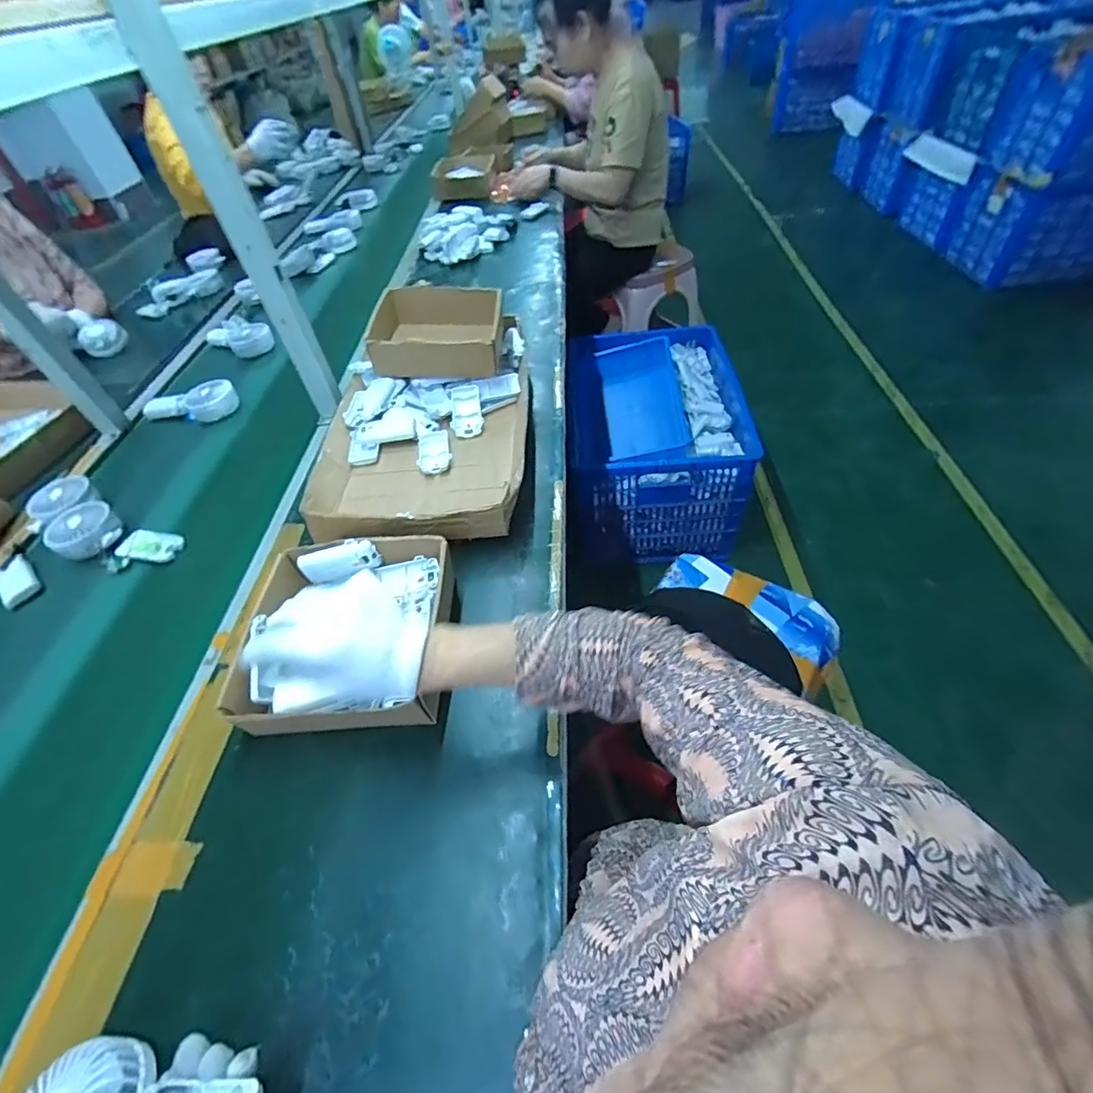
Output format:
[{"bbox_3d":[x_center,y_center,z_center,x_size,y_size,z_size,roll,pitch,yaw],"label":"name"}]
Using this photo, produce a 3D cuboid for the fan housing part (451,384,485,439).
[{"bbox_3d":[-0.133,-0.225,0.839,0.051,0.009,0.103,-9,68,-1],"label":"fan housing part"}]

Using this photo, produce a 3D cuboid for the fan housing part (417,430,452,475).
[{"bbox_3d":[-0.179,-0.151,0.809,0.052,0.012,0.098,-14,52,-5],"label":"fan housing part"}]

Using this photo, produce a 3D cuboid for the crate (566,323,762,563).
[{"bbox_3d":[0.351,-0.316,1.572,0.450,0.398,0.651,-4,52,3],"label":"crate"}]

